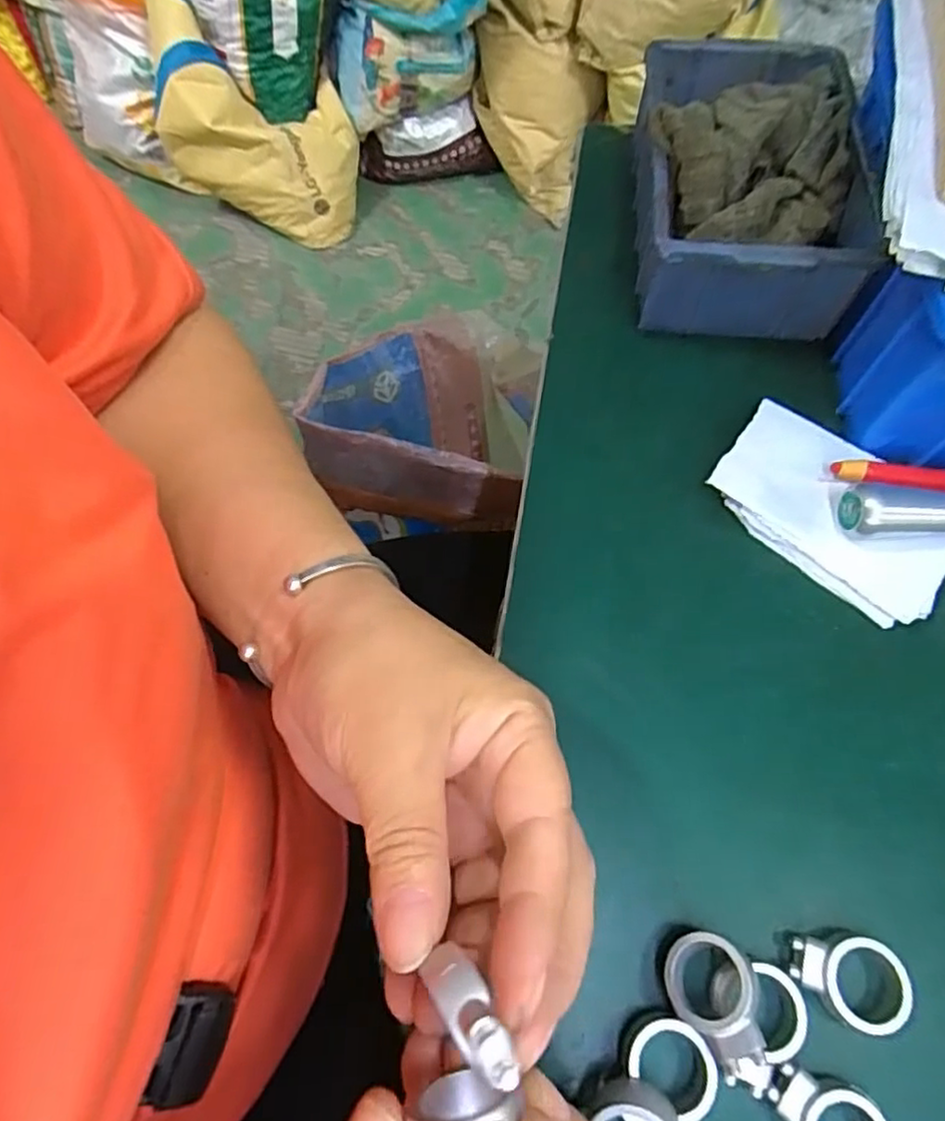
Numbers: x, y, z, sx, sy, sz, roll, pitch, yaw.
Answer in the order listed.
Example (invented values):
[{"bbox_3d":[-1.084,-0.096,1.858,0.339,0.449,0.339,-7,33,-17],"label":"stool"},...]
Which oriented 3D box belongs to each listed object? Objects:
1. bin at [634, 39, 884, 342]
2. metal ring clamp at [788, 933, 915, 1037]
[{"bbox_3d":[0.125,-0.177,0.302,0.092,0.065,0.142,5,65,2],"label":"bin"},{"bbox_3d":[0.116,0.130,0.201,0.033,0.013,0.024,13,65,6],"label":"metal ring clamp"}]

